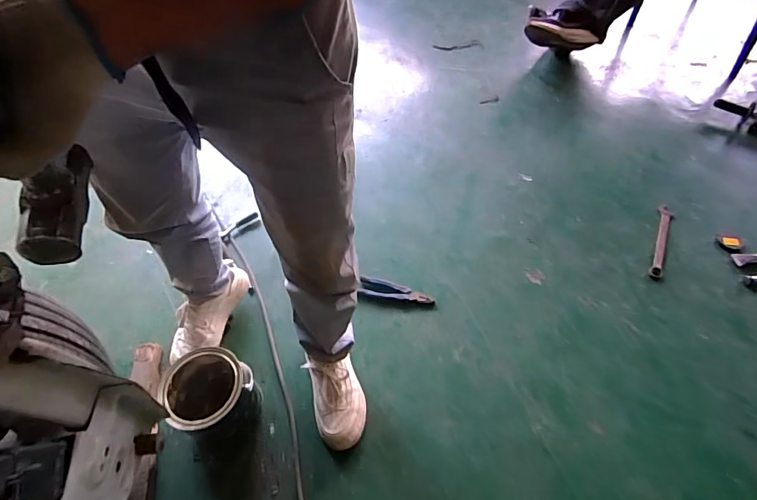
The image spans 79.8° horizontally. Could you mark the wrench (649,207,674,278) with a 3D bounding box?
[{"bbox_3d":[0.735,-0.025,1.174,0.039,0.025,0.227,18,58,16],"label":"wrench"}]

